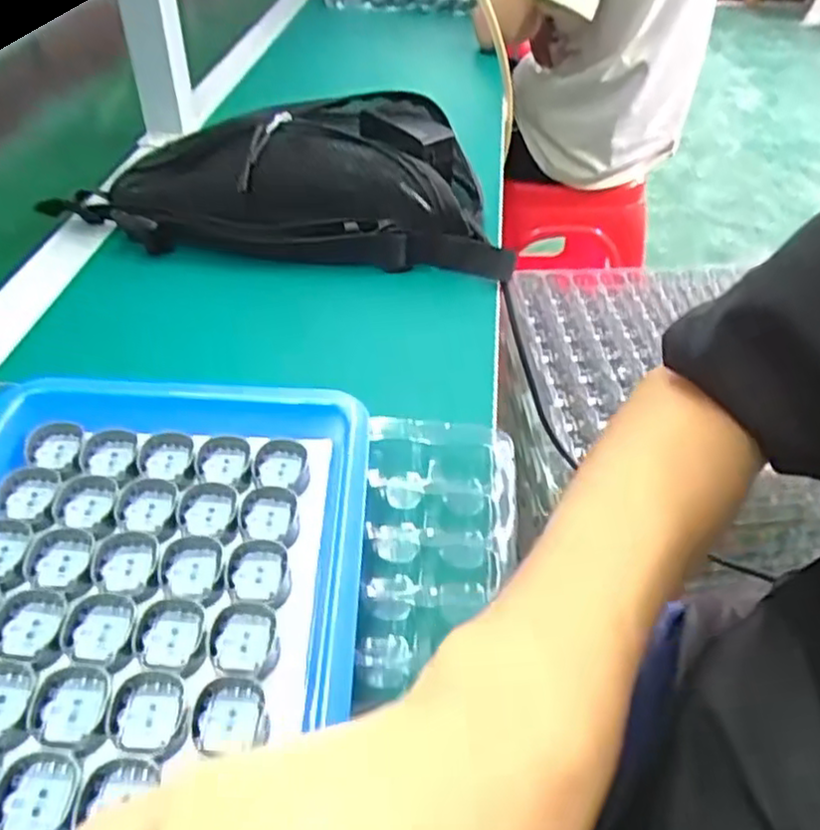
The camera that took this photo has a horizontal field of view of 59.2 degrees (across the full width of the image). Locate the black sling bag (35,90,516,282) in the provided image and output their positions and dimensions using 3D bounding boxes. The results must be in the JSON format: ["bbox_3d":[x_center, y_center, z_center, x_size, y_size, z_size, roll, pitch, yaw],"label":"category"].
[{"bbox_3d":[-0.090,-0.185,0.557,0.340,0.073,0.141,8,43,4],"label":"black sling bag"}]

